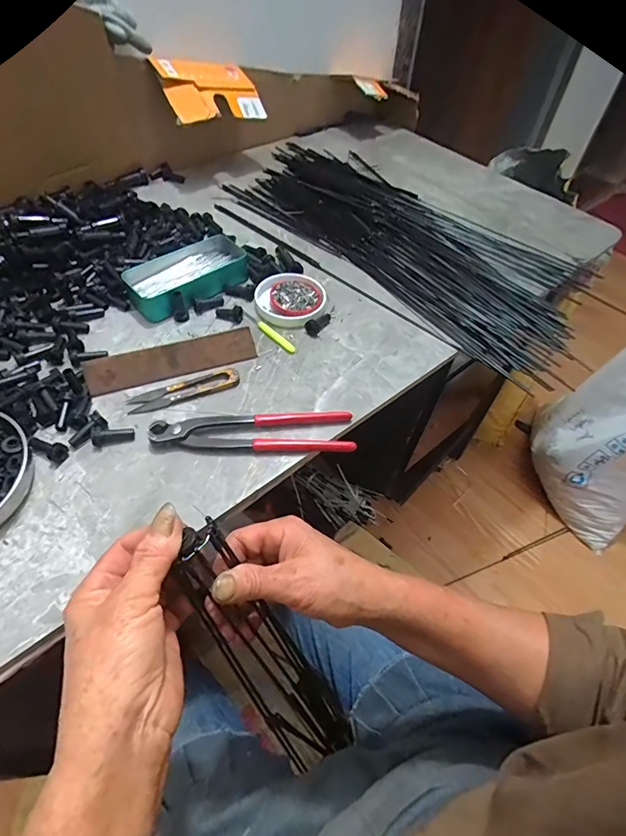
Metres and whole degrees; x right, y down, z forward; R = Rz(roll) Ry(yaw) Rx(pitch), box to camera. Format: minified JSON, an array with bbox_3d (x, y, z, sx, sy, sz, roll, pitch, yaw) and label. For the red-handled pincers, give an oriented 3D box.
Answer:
[{"bbox_3d":[-0.058,0.015,0.425,0.192,0.016,0.047,-2,53,-5],"label":"red-handled pincers"}]

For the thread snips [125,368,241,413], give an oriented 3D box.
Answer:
[{"bbox_3d":[-0.135,-0.031,0.460,0.115,0.010,0.023,-17,56,-16],"label":"thread snips"}]

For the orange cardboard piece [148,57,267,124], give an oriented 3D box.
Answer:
[{"bbox_3d":[-0.165,-0.526,0.687,0.159,0.020,0.118,-29,84,-33],"label":"orange cardboard piece"}]

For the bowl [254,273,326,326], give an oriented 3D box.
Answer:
[{"bbox_3d":[-0.029,-0.155,0.563,0.083,0.015,0.088,2,53,-2],"label":"bowl"}]

